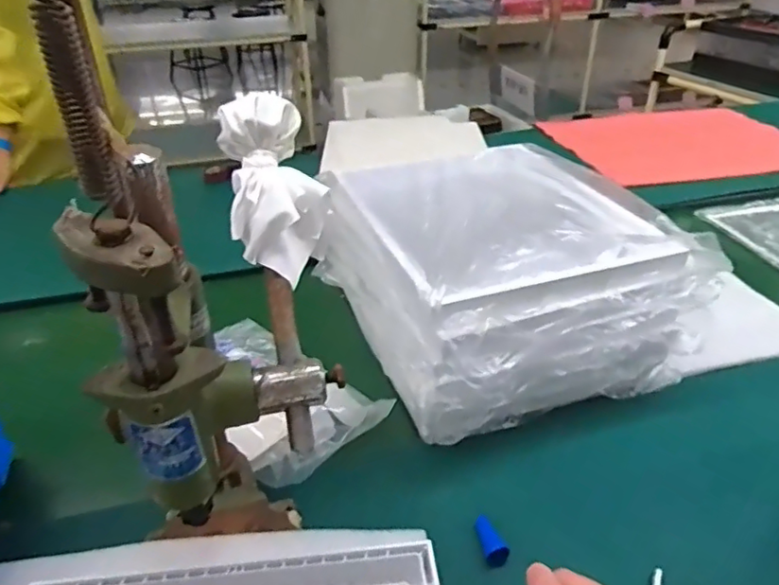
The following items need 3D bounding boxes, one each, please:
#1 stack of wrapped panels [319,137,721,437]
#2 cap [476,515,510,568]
[{"bbox_3d":[0.116,-0.022,0.697,0.303,0.167,0.360,-13,36,-18],"label":"stack of wrapped panels"},{"bbox_3d":[0.084,0.206,0.496,0.020,0.017,0.041,-26,40,-3],"label":"cap"}]

